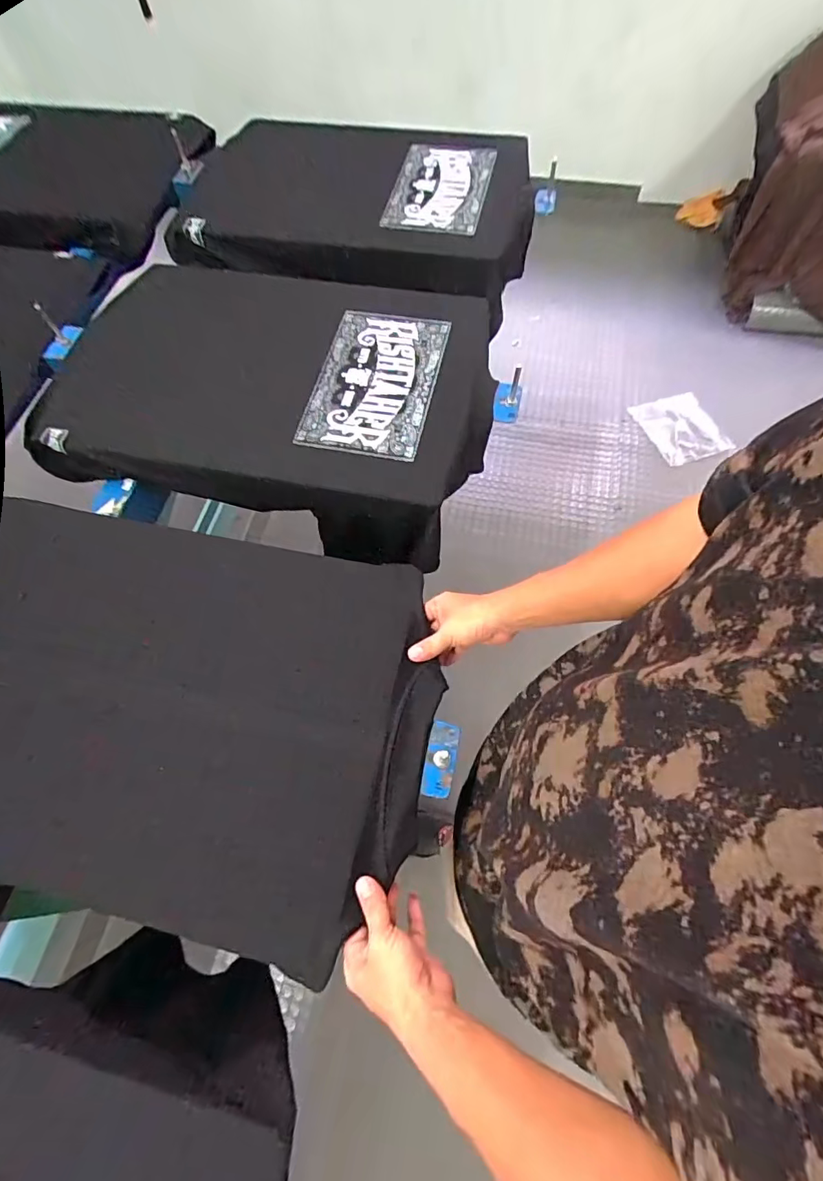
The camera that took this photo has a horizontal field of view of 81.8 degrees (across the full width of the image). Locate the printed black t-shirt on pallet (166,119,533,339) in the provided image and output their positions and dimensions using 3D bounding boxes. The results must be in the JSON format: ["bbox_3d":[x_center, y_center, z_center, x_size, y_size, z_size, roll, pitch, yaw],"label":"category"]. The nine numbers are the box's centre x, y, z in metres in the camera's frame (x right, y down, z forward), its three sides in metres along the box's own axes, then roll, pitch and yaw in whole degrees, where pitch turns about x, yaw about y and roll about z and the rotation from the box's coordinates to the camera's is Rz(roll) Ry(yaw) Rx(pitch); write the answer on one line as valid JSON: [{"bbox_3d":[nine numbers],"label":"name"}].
[{"bbox_3d":[-0.096,-0.735,0.932,0.643,0.150,0.417,6,66,4],"label":"printed black t-shirt on pallet"}]

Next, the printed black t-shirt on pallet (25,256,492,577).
[{"bbox_3d":[-0.210,-0.311,0.747,0.653,0.120,0.454,10,66,5],"label":"printed black t-shirt on pallet"}]

